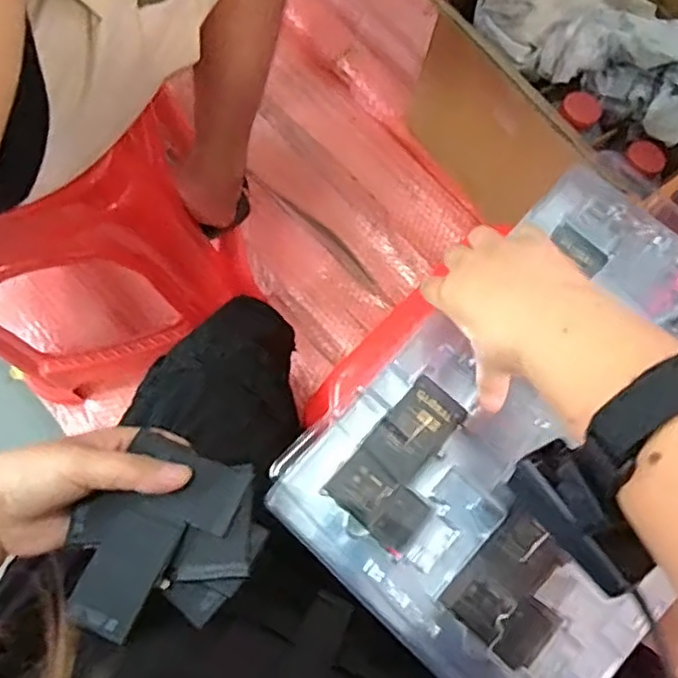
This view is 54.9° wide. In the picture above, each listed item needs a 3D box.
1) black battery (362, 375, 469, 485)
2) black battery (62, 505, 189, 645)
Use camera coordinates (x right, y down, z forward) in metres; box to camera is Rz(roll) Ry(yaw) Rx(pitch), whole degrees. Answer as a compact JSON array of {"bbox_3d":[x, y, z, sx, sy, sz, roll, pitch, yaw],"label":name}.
[{"bbox_3d":[0.052,0.061,0.443,0.041,0.007,0.066,41,80,11],"label":"black battery"},{"bbox_3d":[-0.112,0.120,0.342,0.039,0.006,0.063,19,61,15],"label":"black battery"}]

